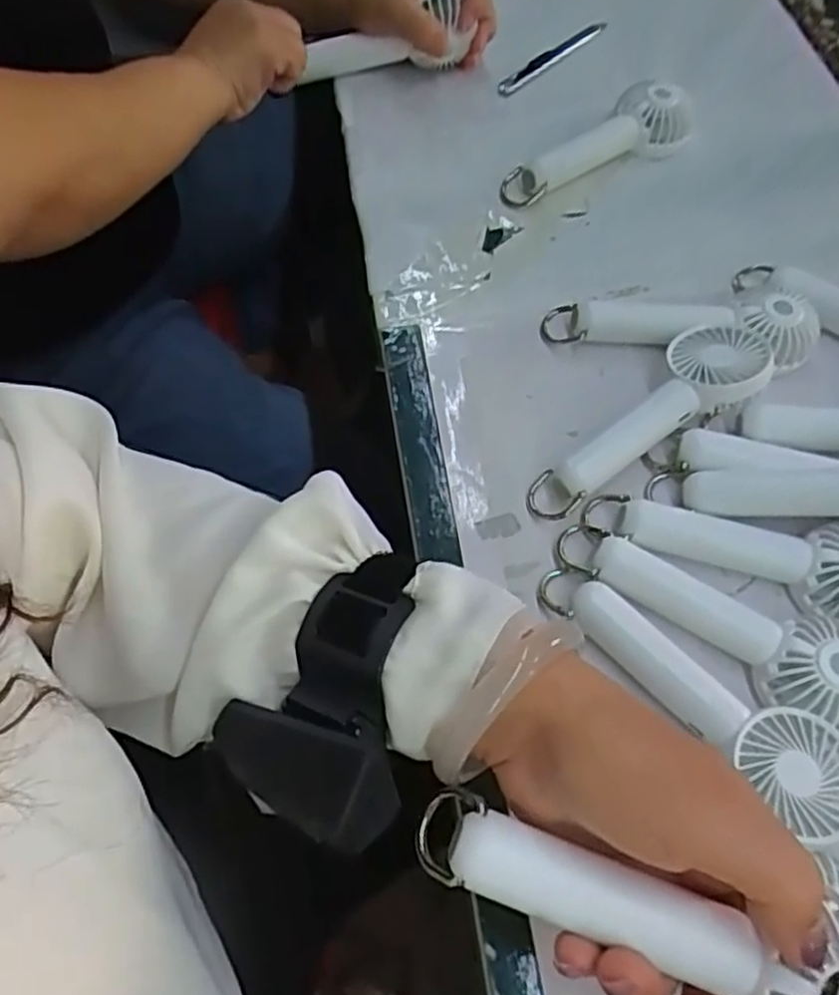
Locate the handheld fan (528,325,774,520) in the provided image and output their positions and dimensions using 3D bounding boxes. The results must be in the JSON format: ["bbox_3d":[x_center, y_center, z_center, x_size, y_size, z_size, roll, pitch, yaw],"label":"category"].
[{"bbox_3d":[0.134,-0.041,0.410,0.057,0.042,0.170,43,69,15],"label":"handheld fan"}]

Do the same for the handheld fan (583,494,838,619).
[{"bbox_3d":[0.170,0.029,0.381,0.158,0.030,0.051,11,63,4],"label":"handheld fan"}]

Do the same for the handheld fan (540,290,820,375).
[{"bbox_3d":[0.162,-0.105,0.449,0.163,0.030,0.047,6,62,1],"label":"handheld fan"}]

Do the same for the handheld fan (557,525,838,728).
[{"bbox_3d":[0.146,0.061,0.364,0.161,0.027,0.053,23,64,10],"label":"handheld fan"}]

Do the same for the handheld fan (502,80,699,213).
[{"bbox_3d":[0.131,-0.252,0.521,0.157,0.032,0.051,-31,73,-17],"label":"handheld fan"}]

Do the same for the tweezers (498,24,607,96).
[{"bbox_3d":[0.108,-0.359,0.597,0.014,0.005,0.128,42,69,18],"label":"tweezers"}]

